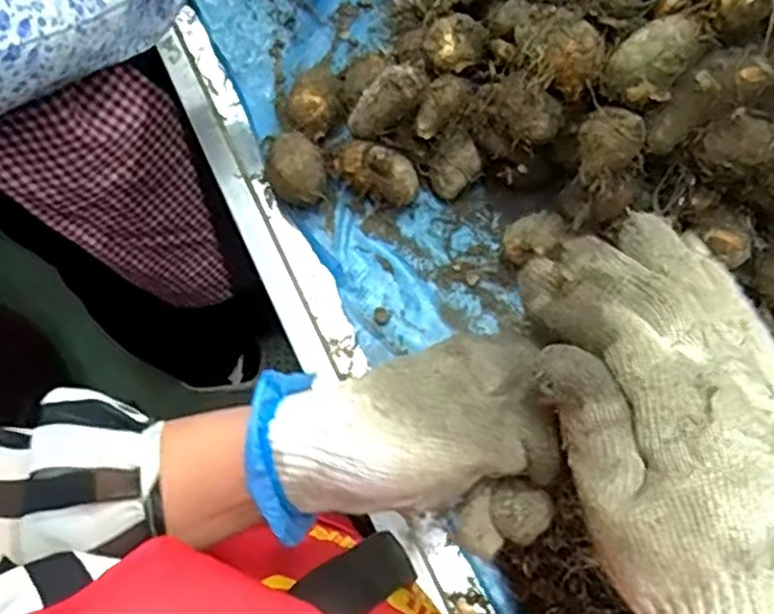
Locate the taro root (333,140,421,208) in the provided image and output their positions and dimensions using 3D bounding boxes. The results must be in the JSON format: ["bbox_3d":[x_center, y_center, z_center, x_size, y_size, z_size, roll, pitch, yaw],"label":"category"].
[{"bbox_3d":[-0.008,-0.102,0.537,0.063,0.045,0.034,17,74,7],"label":"taro root"}]

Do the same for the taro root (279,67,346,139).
[{"bbox_3d":[-0.059,-0.161,0.565,0.052,0.038,0.057,-1,73,2],"label":"taro root"}]

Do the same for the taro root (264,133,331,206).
[{"bbox_3d":[-0.069,-0.103,0.539,0.045,0.039,0.057,-20,73,-4],"label":"taro root"}]

